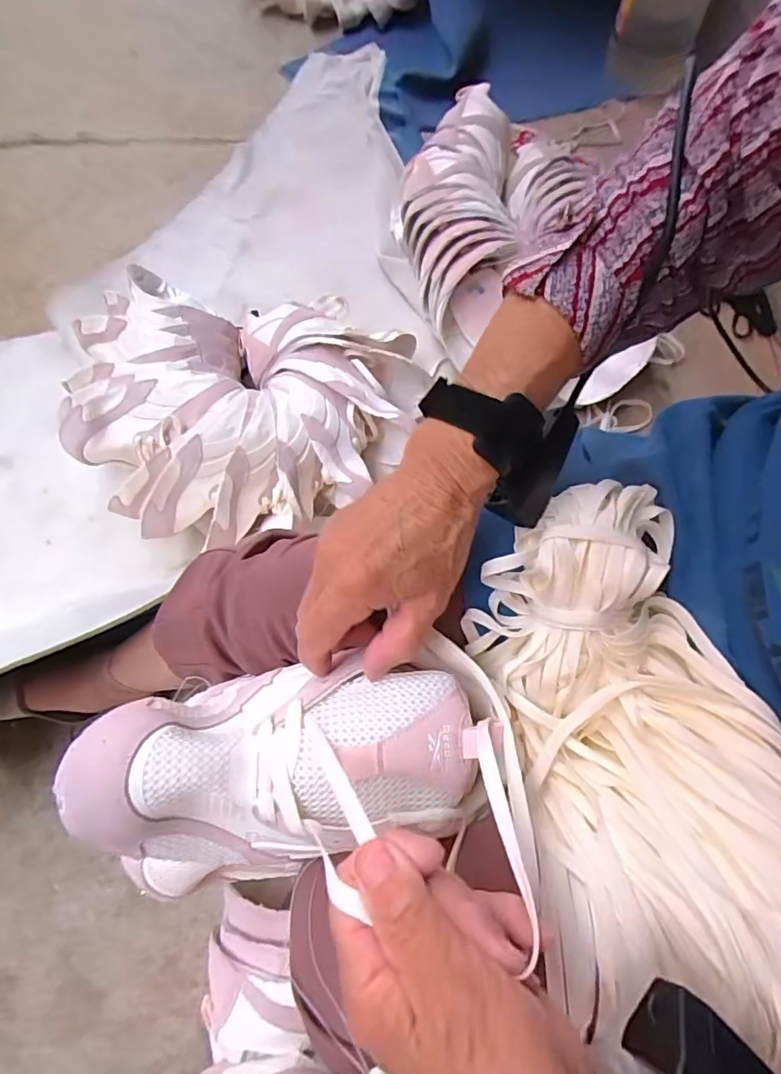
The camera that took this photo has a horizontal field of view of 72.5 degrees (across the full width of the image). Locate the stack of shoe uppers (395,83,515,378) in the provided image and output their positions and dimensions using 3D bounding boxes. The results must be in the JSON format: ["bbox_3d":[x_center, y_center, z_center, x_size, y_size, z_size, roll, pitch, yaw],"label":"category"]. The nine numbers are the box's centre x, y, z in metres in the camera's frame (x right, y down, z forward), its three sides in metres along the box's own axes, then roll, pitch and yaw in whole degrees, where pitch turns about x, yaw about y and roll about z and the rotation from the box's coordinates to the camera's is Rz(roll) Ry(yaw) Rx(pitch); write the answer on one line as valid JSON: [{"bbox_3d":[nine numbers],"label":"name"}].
[{"bbox_3d":[0.101,-0.486,0.818,0.180,0.114,0.441,4,82,4],"label":"stack of shoe uppers"}]

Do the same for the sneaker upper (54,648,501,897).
[{"bbox_3d":[-0.050,0.119,0.277,0.203,0.084,0.099,-7,69,-3],"label":"sneaker upper"}]

